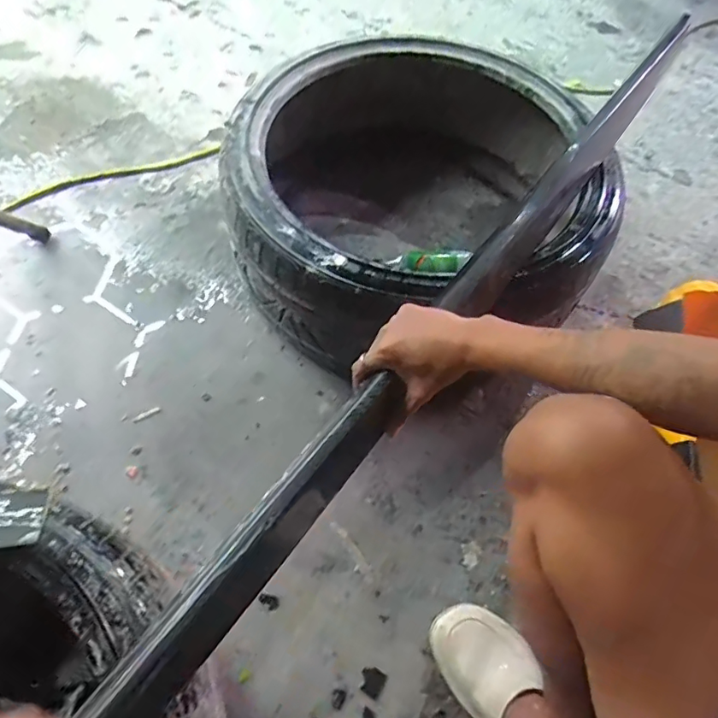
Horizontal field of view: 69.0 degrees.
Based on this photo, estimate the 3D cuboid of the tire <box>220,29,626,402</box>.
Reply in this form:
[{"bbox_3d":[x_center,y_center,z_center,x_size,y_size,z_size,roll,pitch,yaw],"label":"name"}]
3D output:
[{"bbox_3d":[0.087,-0.283,0.927,0.600,0.270,0.628,-4,59,-6],"label":"tire"}]

